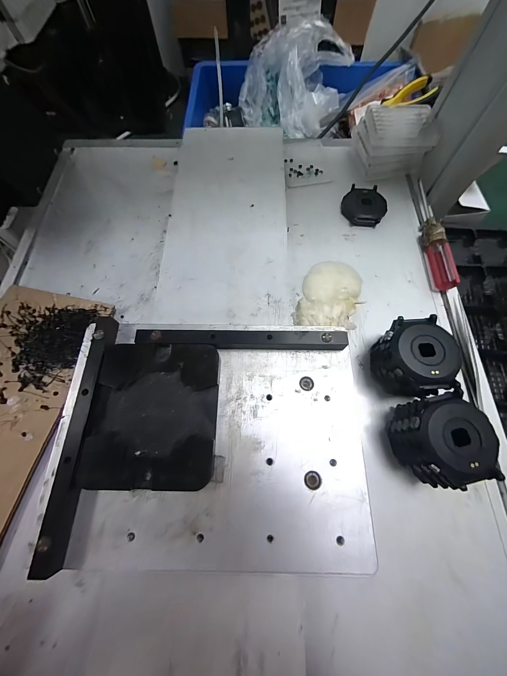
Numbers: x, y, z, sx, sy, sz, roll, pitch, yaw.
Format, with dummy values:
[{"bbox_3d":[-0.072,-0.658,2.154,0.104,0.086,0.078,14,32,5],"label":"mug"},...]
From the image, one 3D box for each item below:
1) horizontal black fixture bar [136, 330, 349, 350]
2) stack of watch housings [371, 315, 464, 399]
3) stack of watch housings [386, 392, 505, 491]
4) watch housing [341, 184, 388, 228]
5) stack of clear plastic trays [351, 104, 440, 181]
[{"bbox_3d":[-0.007,0.000,0.185,0.150,0.008,0.014,0,69,0],"label":"horizontal black fixture bar"},{"bbox_3d":[0.120,0.017,0.204,0.050,0.055,0.056,-3,69,-1],"label":"stack of watch housings"},{"bbox_3d":[0.125,0.072,0.178,0.056,0.041,0.056,-11,70,-4],"label":"stack of watch housings"},{"bbox_3d":[0.124,-0.149,0.288,0.046,0.013,0.054,12,70,4],"label":"watch housing"},{"bbox_3d":[0.163,-0.234,0.302,0.081,0.036,0.071,-11,70,-4],"label":"stack of clear plastic trays"}]

